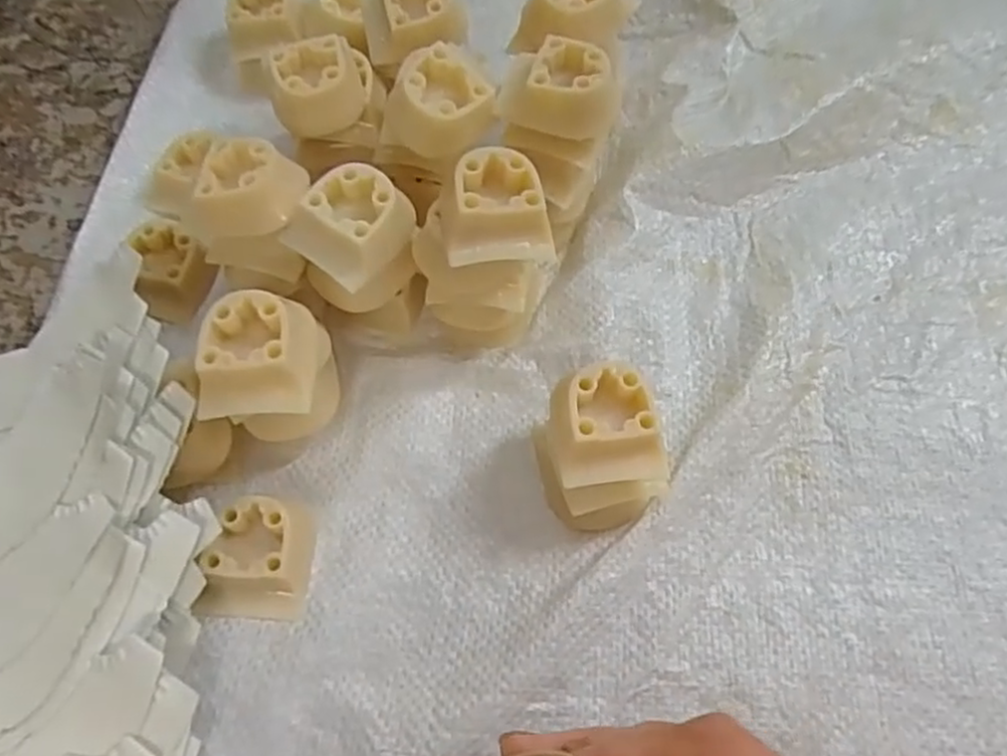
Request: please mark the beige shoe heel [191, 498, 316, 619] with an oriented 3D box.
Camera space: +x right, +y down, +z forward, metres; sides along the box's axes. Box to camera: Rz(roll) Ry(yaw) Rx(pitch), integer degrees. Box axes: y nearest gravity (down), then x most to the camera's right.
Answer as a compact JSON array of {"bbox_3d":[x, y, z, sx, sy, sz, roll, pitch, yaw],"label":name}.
[{"bbox_3d":[-0.088,0.065,0.254,0.036,0.016,0.040,2,65,-1],"label":"beige shoe heel"}]

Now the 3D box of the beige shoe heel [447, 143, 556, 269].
[{"bbox_3d":[-0.001,-0.060,0.250,0.036,0.020,0.038,-2,65,-3],"label":"beige shoe heel"}]

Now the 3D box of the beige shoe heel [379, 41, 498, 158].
[{"bbox_3d":[-0.024,-0.108,0.277,0.038,0.023,0.037,20,66,7],"label":"beige shoe heel"}]

